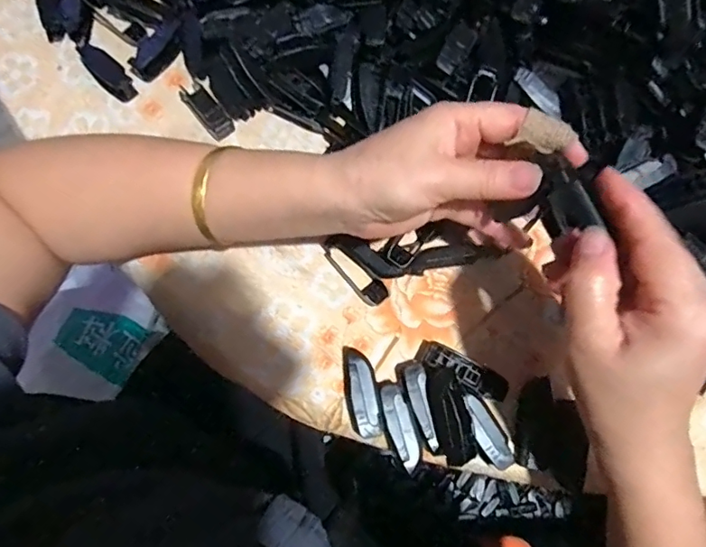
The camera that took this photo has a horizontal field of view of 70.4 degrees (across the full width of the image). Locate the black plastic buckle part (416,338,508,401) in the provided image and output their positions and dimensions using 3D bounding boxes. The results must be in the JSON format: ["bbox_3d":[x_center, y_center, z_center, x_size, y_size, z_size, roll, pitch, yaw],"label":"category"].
[{"bbox_3d":[0.071,0.063,0.324,0.060,0.015,0.020,28,77,5],"label":"black plastic buckle part"}]

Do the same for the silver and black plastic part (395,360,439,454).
[{"bbox_3d":[0.042,0.081,0.317,0.016,0.014,0.058,-15,64,-5],"label":"silver and black plastic part"}]

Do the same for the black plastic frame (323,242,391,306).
[{"bbox_3d":[0.001,-0.001,0.343,0.019,0.011,0.055,-43,81,-11],"label":"black plastic frame"}]

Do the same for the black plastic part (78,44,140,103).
[{"bbox_3d":[-0.184,-0.151,0.373,0.019,0.008,0.056,-42,81,-11],"label":"black plastic part"}]

